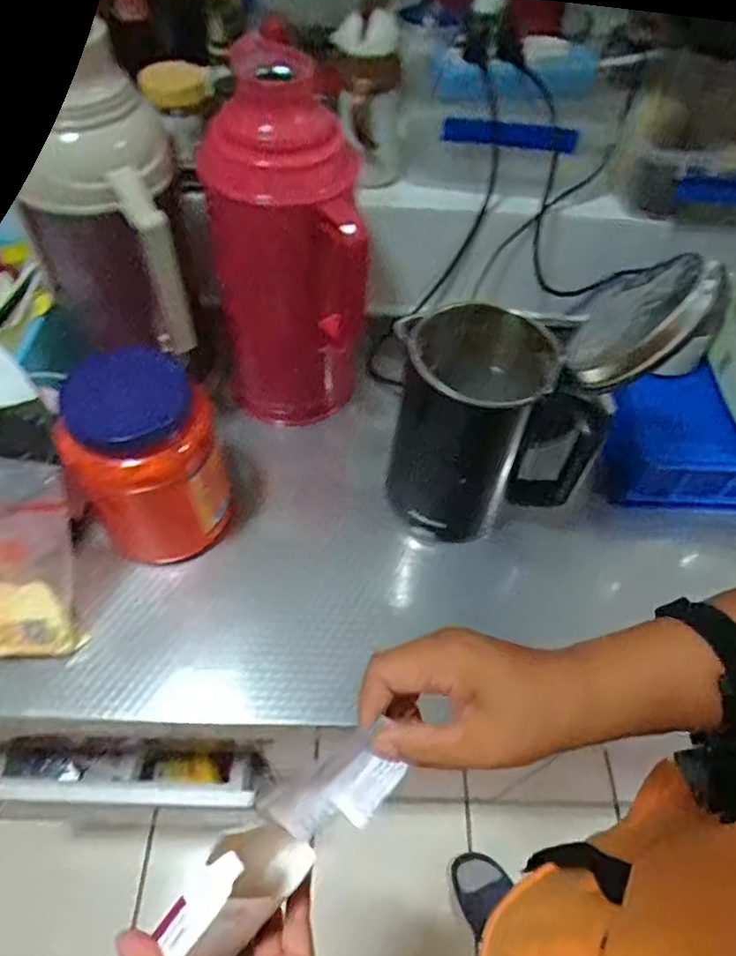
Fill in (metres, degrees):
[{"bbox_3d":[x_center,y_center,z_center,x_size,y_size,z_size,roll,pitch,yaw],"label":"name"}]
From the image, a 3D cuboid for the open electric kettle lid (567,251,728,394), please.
[{"bbox_3d":[0.206,-0.123,0.474,0.022,0.128,0.113,38,49,-21],"label":"open electric kettle lid"}]

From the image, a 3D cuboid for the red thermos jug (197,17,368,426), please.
[{"bbox_3d":[-0.085,-0.234,0.645,0.147,0.352,0.151,-4,55,-7],"label":"red thermos jug"}]

